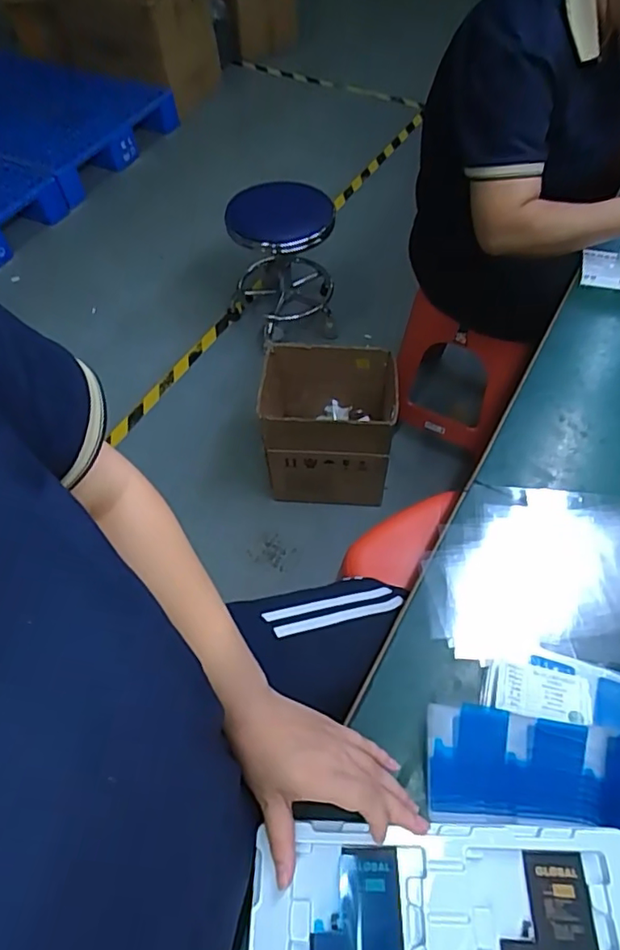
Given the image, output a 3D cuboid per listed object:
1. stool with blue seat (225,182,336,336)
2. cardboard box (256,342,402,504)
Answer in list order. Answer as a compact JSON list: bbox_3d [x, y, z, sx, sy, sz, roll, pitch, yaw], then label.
[{"bbox_3d":[-0.091,-0.684,1.748,0.333,0.366,0.355,-5,57,-1],"label":"stool with blue seat"},{"bbox_3d":[0.040,-0.117,1.394,0.319,0.304,0.265,2,57,4],"label":"cardboard box"}]

